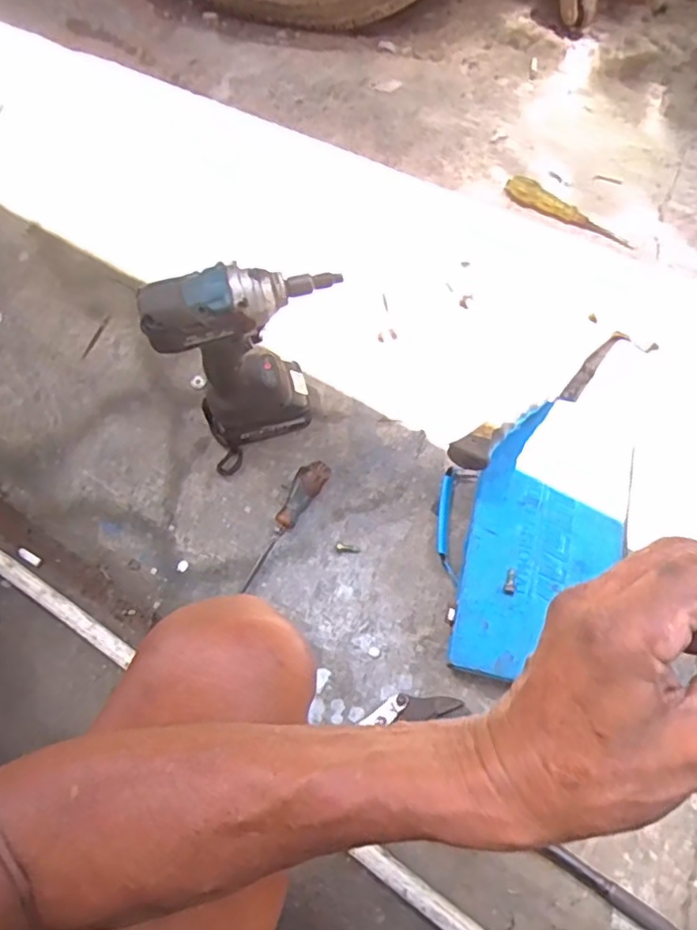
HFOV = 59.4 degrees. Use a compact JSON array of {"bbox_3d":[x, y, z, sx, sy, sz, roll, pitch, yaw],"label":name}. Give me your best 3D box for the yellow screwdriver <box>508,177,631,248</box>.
[{"bbox_3d":[0.300,-0.347,0.836,0.182,0.022,0.031,28,72,14],"label":"yellow screwdriver"}]

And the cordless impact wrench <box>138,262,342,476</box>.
[{"bbox_3d":[-0.095,-0.108,0.635,0.179,0.250,0.072,-33,70,-9],"label":"cordless impact wrench"}]

